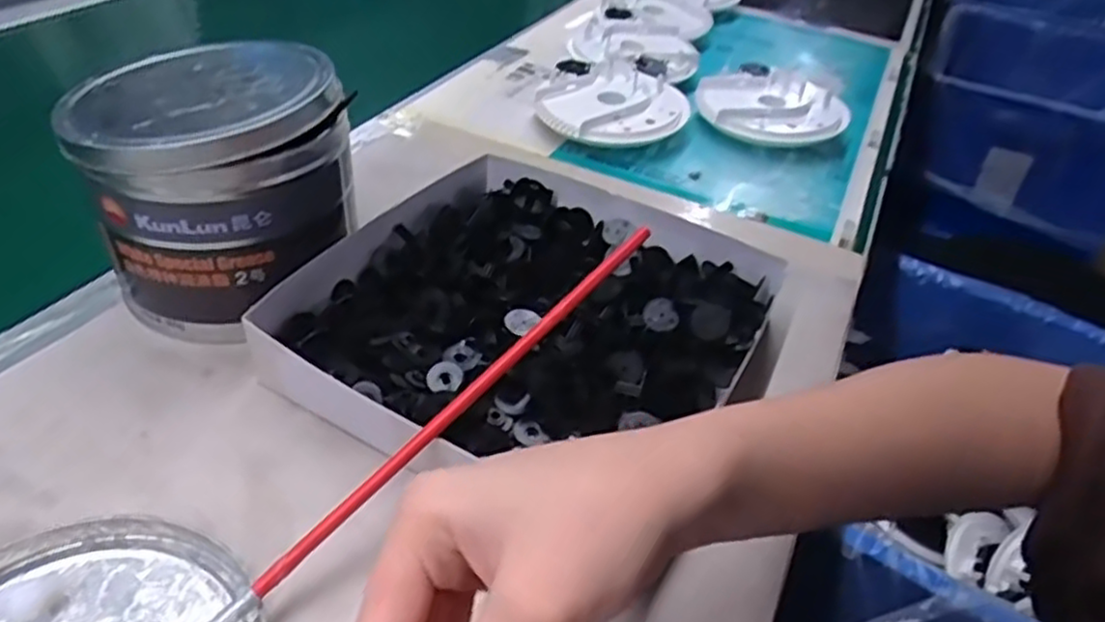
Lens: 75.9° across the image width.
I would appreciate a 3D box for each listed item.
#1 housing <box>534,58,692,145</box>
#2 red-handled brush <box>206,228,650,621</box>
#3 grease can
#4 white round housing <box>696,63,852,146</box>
[{"bbox_3d":[0.048,-0.166,0.577,0.118,0.035,0.116,3,40,-3],"label":"housing"},{"bbox_3d":[-0.046,0.047,0.277,0.012,0.007,0.250,35,68,32],"label":"red-handled brush"},{"bbox_3d":[-0.163,-0.058,0.361,0.122,0.118,0.113,-22,47,-29],"label":"grease can"},{"bbox_3d":[0.185,-0.173,0.596,0.119,0.032,0.119,3,40,-3],"label":"white round housing"}]

